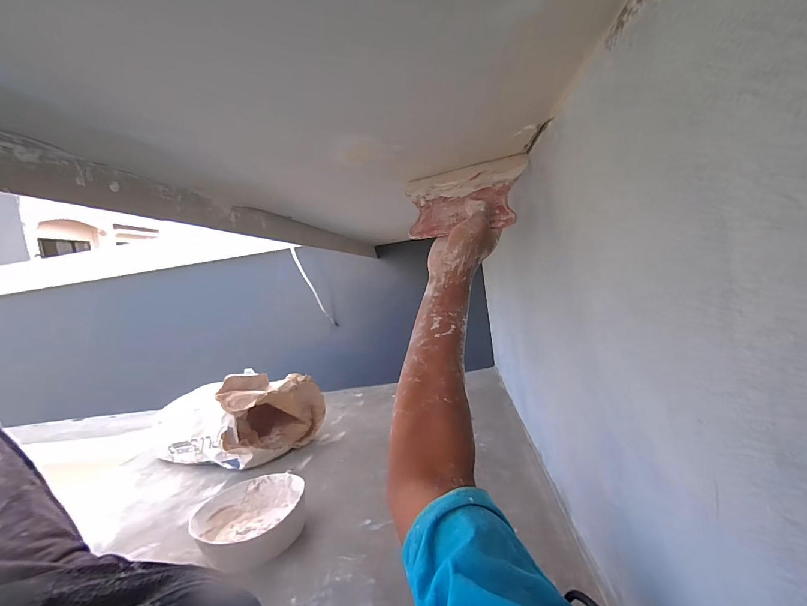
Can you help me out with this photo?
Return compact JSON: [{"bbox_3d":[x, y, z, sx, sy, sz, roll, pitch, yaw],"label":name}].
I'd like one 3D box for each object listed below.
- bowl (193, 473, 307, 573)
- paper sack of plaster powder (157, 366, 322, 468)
[{"bbox_3d":[-0.272,0.388,0.658,0.166,0.065,0.183,-9,5,-17],"label":"bowl"},{"bbox_3d":[-0.494,0.306,1.054,0.477,0.228,0.243,-5,6,32],"label":"paper sack of plaster powder"}]

